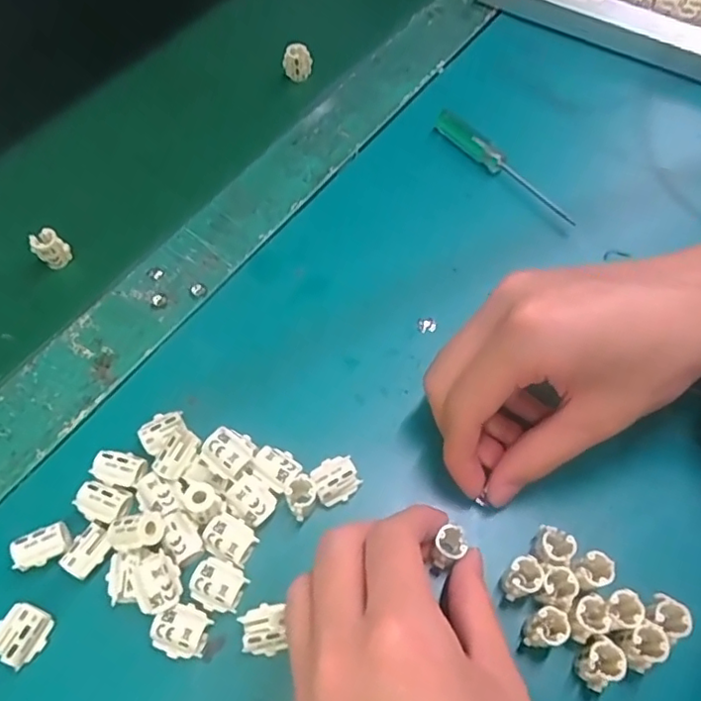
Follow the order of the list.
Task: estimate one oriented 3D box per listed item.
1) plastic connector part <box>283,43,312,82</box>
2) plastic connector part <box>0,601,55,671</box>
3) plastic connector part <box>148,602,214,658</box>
[{"bbox_3d":[-0.039,-0.212,0.445,0.020,0.027,0.009,21,62,13],"label":"plastic connector part"},{"bbox_3d":[-0.137,0.118,0.251,0.017,0.011,0.022,23,63,14],"label":"plastic connector part"},{"bbox_3d":[-0.071,0.118,0.255,0.022,0.012,0.020,11,60,8],"label":"plastic connector part"}]

